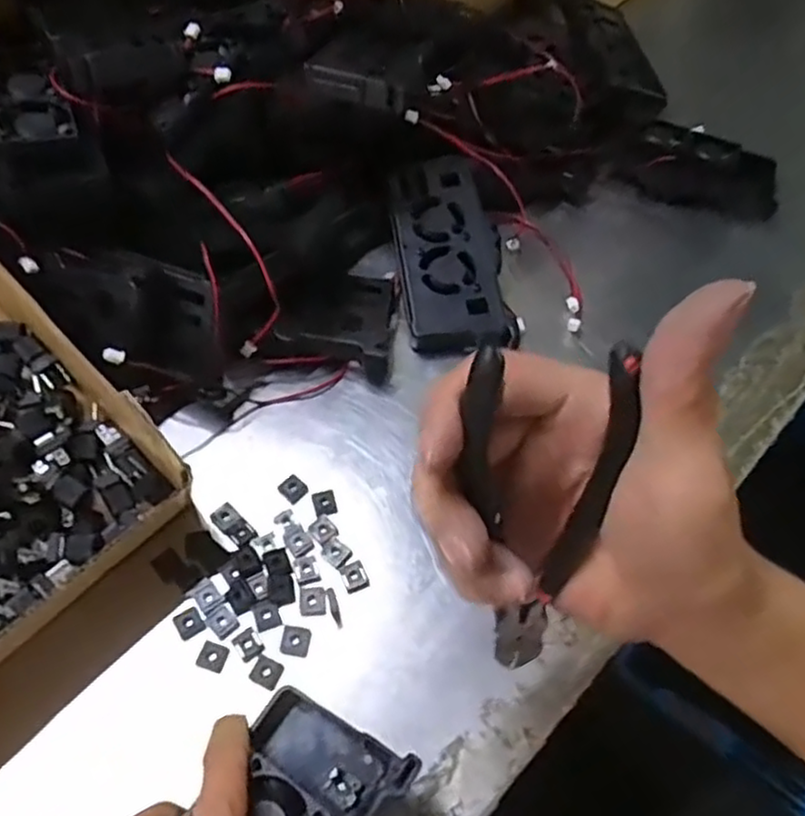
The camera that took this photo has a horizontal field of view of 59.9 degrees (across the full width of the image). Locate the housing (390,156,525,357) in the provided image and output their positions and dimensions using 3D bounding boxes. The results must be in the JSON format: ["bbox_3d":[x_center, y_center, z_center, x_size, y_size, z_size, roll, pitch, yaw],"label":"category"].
[{"bbox_3d":[0.030,-0.103,0.453,0.066,0.021,0.141,-8,59,-6],"label":"housing"}]

